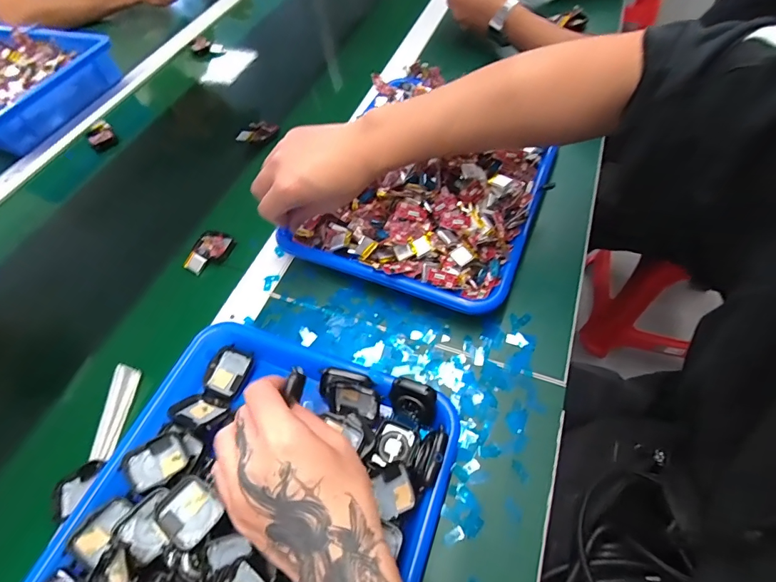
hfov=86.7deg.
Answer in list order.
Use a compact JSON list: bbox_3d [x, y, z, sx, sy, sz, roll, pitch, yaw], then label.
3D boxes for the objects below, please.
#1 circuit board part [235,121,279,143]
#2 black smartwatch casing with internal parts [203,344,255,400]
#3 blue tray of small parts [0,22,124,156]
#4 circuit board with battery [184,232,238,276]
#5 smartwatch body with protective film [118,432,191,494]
[{"bbox_3d":[-0.186,-0.227,0.588,0.058,0.019,0.028,-27,59,-12],"label":"circuit board part"},{"bbox_3d":[-0.148,0.075,0.381,0.037,0.010,0.044,15,60,14],"label":"black smartwatch casing with internal parts"},{"bbox_3d":[-0.655,-0.343,0.676,0.343,0.057,0.242,15,60,14],"label":"blue tray of small parts"},{"bbox_3d":[-0.208,-0.046,0.475,0.047,0.009,0.060,27,63,20],"label":"circuit board with battery"},{"bbox_3d":[-0.179,0.132,0.319,0.043,0.014,0.035,-25,69,-35],"label":"smartwatch body with protective film"}]

